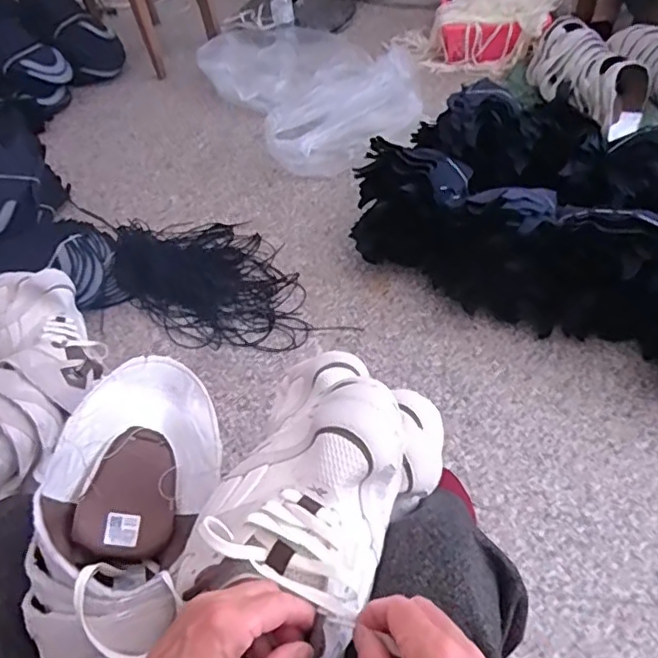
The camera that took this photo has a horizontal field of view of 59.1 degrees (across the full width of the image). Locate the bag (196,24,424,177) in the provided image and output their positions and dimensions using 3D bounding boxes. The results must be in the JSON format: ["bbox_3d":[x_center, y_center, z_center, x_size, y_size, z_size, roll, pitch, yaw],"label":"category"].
[{"bbox_3d":[-0.056,-0.719,1.645,0.498,0.137,0.686,-26,54,-13],"label":"bag"}]

